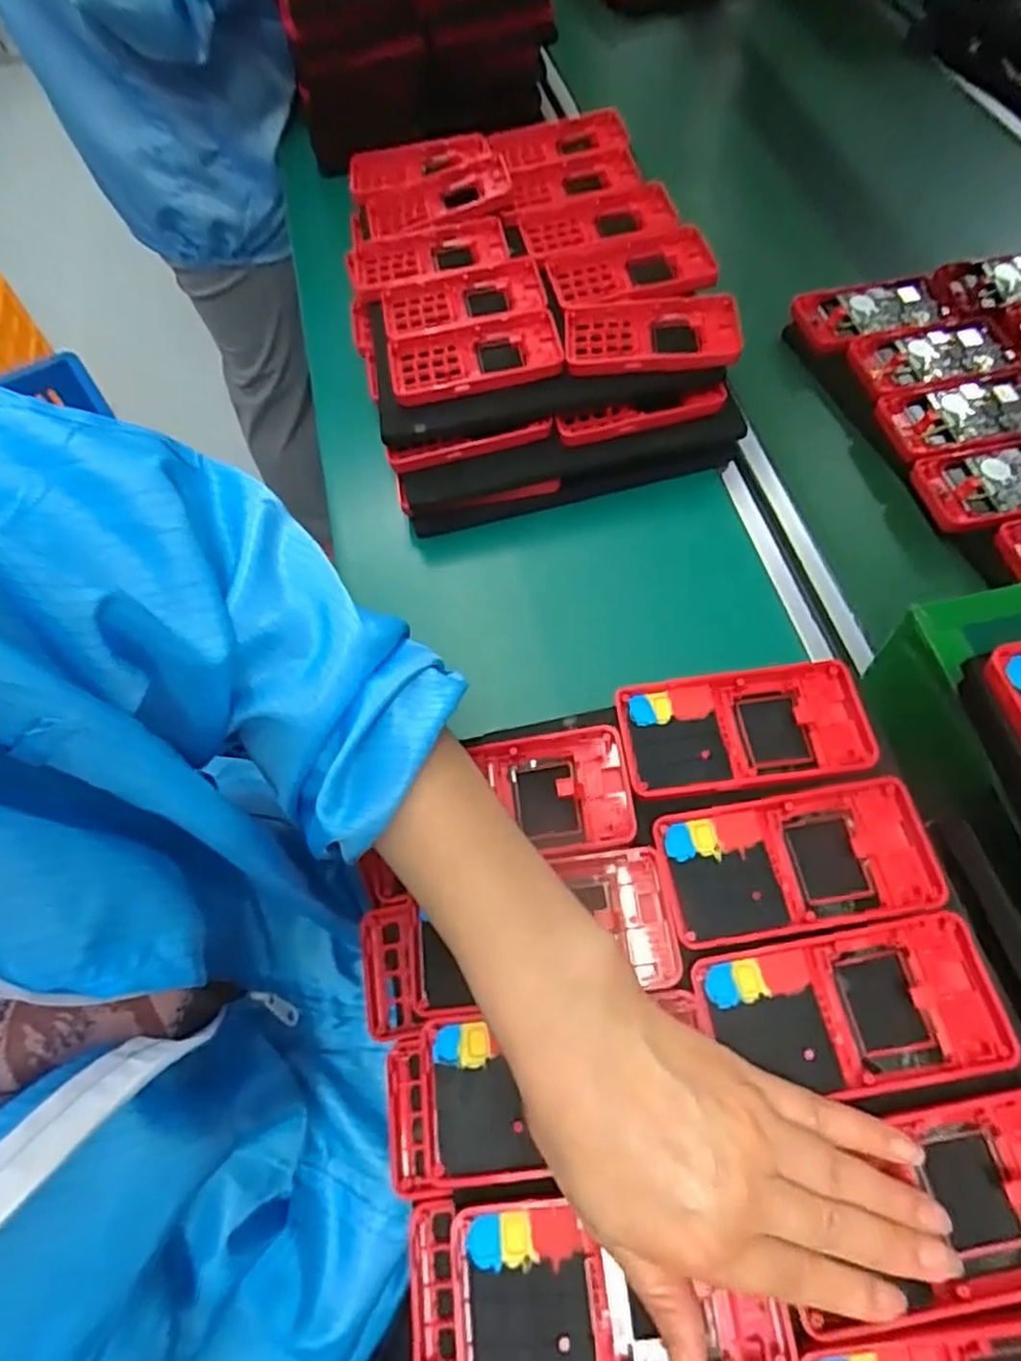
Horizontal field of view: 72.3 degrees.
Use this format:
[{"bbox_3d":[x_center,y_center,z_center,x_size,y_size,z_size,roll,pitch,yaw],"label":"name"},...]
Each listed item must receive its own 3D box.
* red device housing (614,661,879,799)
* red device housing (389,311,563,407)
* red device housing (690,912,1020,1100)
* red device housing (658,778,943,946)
[{"bbox_3d":[0.121,0.025,0.364,0.124,0.013,0.062,-8,62,0],"label":"red device housing"},{"bbox_3d":[-0.025,-0.233,0.508,0.121,0.019,0.062,-10,62,-1],"label":"red device housing"},{"bbox_3d":[0.148,0.144,0.307,0.123,0.025,0.062,-10,63,-1],"label":"red device housing"},{"bbox_3d":[0.135,0.085,0.329,0.126,0.011,0.062,-9,62,-1],"label":"red device housing"}]

